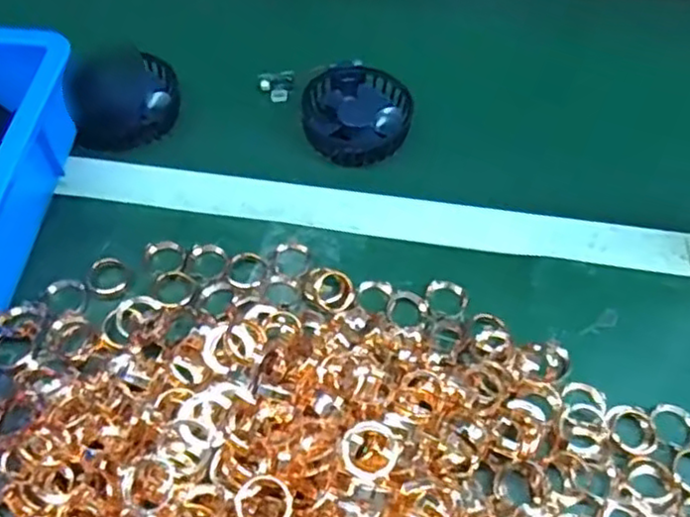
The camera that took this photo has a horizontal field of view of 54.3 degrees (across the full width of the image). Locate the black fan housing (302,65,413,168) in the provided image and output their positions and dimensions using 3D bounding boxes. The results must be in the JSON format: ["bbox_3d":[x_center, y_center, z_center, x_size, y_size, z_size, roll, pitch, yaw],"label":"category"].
[{"bbox_3d":[0.011,-0.118,0.551,0.084,0.027,0.088,2,55,-2],"label":"black fan housing"}]

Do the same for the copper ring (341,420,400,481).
[{"bbox_3d":[0.013,0.096,0.338,0.028,0.008,0.028,-2,76,6],"label":"copper ring"}]

